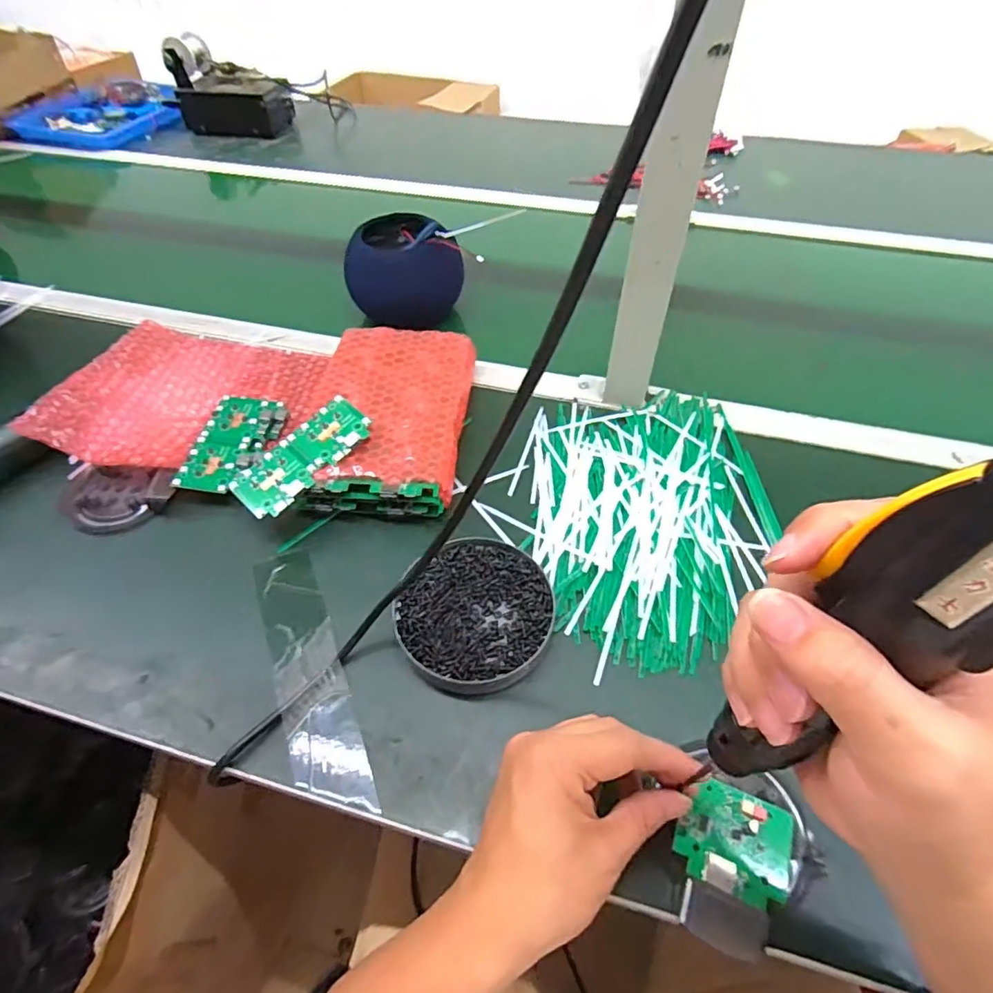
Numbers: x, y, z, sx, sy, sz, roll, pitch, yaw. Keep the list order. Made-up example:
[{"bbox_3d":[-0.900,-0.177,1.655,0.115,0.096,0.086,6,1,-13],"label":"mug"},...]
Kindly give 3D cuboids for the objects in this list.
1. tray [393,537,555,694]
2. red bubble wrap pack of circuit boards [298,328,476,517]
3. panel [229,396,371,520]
[{"bbox_3d":[-0.016,0.082,0.397,0.108,0.018,0.113,0,49,0],"label":"tray"},{"bbox_3d":[-0.096,-0.075,0.511,0.132,0.046,0.208,3,50,3],"label":"red bubble wrap pack of circuit boards"},{"bbox_3d":[-0.157,-0.033,0.451,0.052,0.010,0.116,36,72,27],"label":"panel"}]

